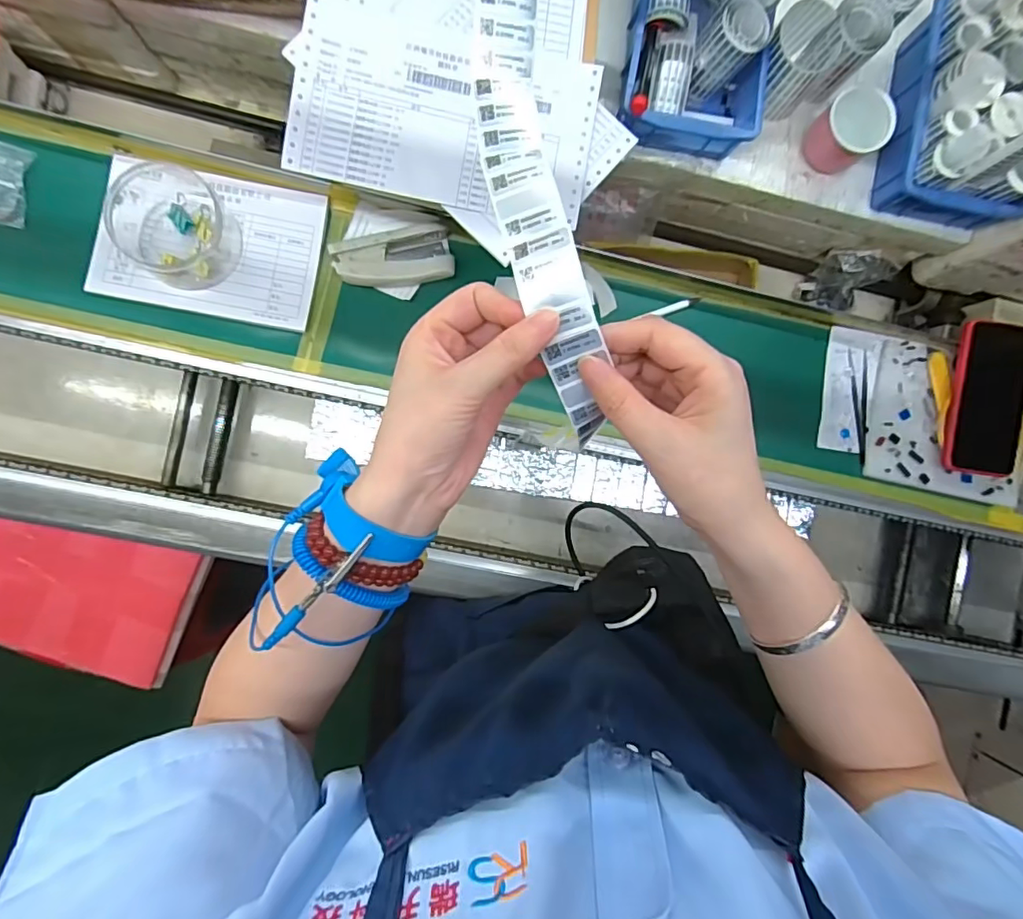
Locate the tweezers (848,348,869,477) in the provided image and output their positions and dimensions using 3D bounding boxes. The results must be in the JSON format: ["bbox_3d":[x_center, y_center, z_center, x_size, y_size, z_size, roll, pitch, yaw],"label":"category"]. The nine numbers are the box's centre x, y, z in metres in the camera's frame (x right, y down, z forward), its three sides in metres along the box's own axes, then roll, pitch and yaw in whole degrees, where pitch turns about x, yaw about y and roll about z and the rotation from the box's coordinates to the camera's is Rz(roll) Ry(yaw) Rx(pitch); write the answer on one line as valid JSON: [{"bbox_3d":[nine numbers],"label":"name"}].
[{"bbox_3d":[0.390,-0.053,0.606,0.019,0.009,0.139,0,91,-5],"label":"tweezers"}]

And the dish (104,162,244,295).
[{"bbox_3d":[-0.326,-0.224,0.514,0.123,0.041,0.102,40,88,-5],"label":"dish"}]

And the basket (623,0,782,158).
[{"bbox_3d":[0.175,-0.397,0.507,0.122,0.077,0.184,6,91,-5],"label":"basket"}]

